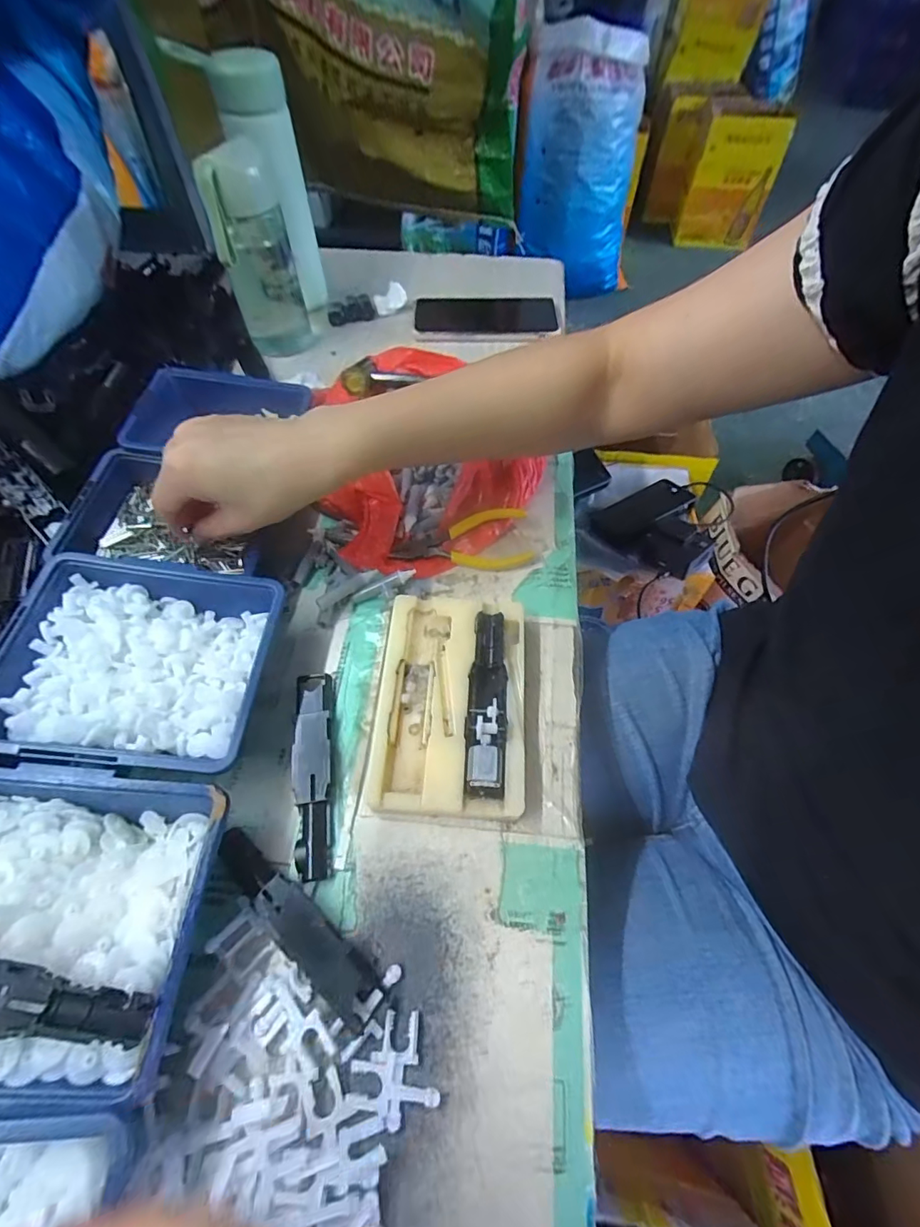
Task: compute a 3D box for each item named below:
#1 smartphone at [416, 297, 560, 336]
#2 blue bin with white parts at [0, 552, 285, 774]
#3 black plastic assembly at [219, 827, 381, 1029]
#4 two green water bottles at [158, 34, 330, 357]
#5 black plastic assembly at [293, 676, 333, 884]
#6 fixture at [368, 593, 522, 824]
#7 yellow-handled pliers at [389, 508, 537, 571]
[{"bbox_3d":[0.033,-0.331,0.552,0.164,0.016,0.072,-5,58,-4],"label":"smartphone"},{"bbox_3d":[-0.183,0.031,0.292,0.137,0.059,0.122,2,58,1],"label":"blue bin with white parts"},{"bbox_3d":[-0.088,0.155,0.252,0.110,0.014,0.023,35,64,19],"label":"black plastic assembly"},{"bbox_3d":[-0.186,-0.375,0.463,0.084,0.201,0.136,-12,59,-8],"label":"two green water bottles"},{"bbox_3d":[-0.087,0.091,0.292,0.022,0.013,0.118,-8,58,-5],"label":"black plastic assembly"},{"bbox_3d":[-0.005,0.054,0.310,0.088,0.027,0.137,3,58,1],"label":"fixture"},{"bbox_3d":[0.001,-0.054,0.377,0.105,0.018,0.043,-8,58,-5],"label":"yellow-handled pliers"}]

